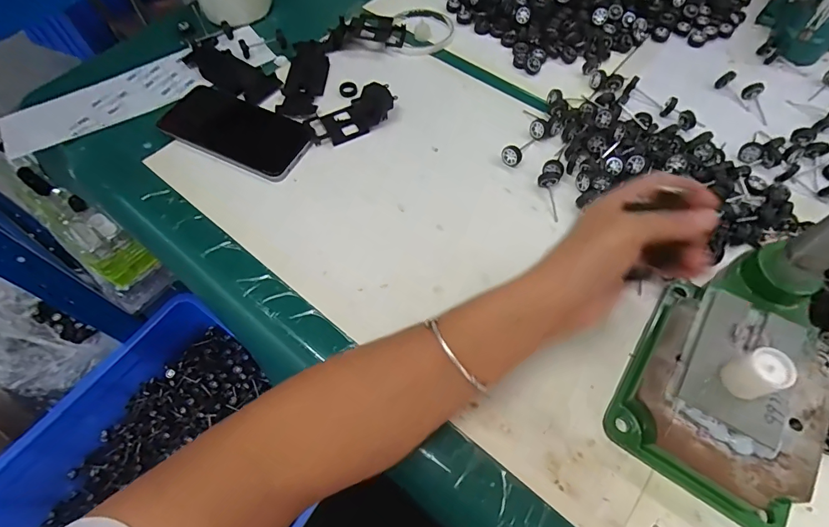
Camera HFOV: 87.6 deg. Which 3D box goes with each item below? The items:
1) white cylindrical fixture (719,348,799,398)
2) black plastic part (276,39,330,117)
[{"bbox_3d":[0.215,0.071,0.272,0.025,0.035,0.023,-1,61,1],"label":"white cylindrical fixture"},{"bbox_3d":[-0.125,-0.215,0.497,0.048,0.007,0.119,4,61,3],"label":"black plastic part"}]

